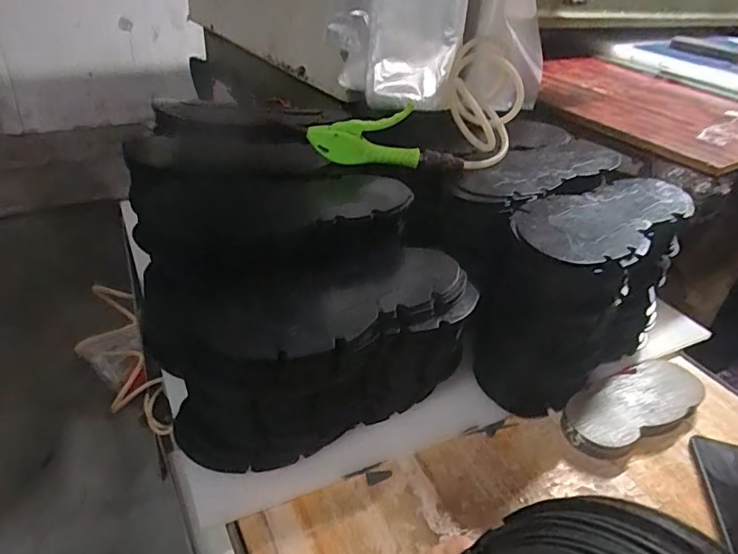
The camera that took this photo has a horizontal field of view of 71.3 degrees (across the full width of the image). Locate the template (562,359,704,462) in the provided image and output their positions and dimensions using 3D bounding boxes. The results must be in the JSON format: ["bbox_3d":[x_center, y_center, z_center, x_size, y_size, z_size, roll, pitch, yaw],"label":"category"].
[{"bbox_3d":[0.297,0.144,0.580,0.201,0.019,0.078,-14,40,-27],"label":"template"}]

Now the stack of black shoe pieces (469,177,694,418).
[{"bbox_3d":[0.241,0.012,0.598,0.272,0.188,0.138,-19,43,-32],"label":"stack of black shoe pieces"}]

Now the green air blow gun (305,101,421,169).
[{"bbox_3d":[-0.004,-0.158,0.585,0.126,0.070,0.020,2,36,-8],"label":"green air blow gun"}]

